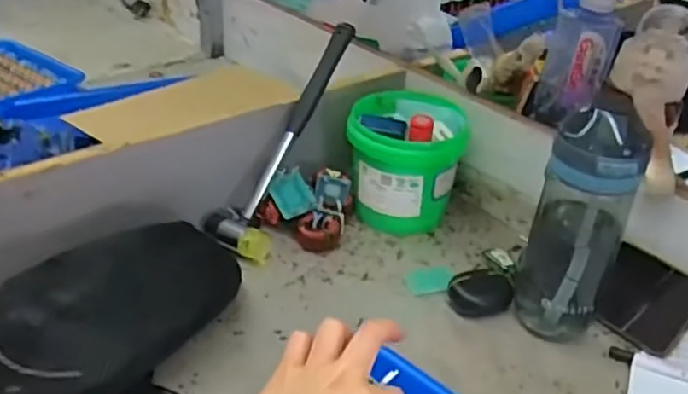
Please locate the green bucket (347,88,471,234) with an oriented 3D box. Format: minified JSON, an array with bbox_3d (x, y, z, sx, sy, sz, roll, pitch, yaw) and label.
[{"bbox_3d":[0.068,-0.038,0.740,0.124,0.121,0.114,8,33,7],"label":"green bucket"}]

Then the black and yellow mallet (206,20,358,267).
[{"bbox_3d":[-0.060,-0.067,0.714,0.072,0.027,0.269,21,79,25],"label":"black and yellow mallet"}]

